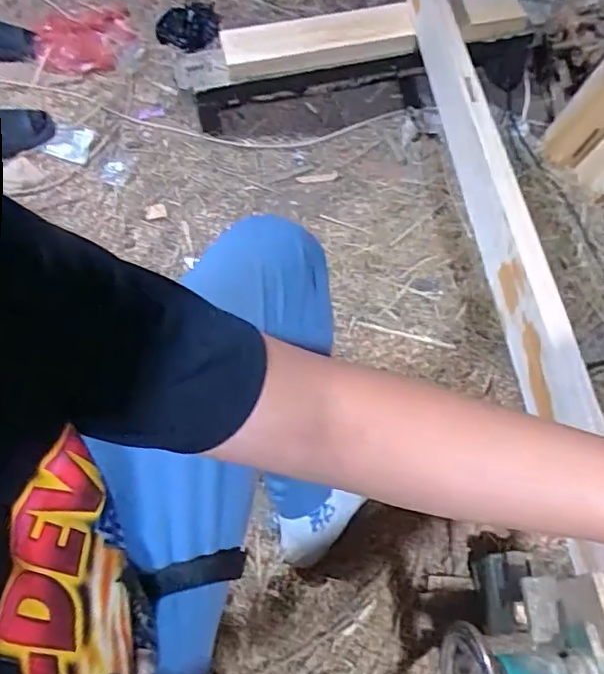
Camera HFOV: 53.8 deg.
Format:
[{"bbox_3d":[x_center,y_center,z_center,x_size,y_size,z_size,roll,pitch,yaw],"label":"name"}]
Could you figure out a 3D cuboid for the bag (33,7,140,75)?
[{"bbox_3d":[-0.530,-0.740,1.447,0.246,0.058,0.273,-2,58,-3],"label":"bag"}]

